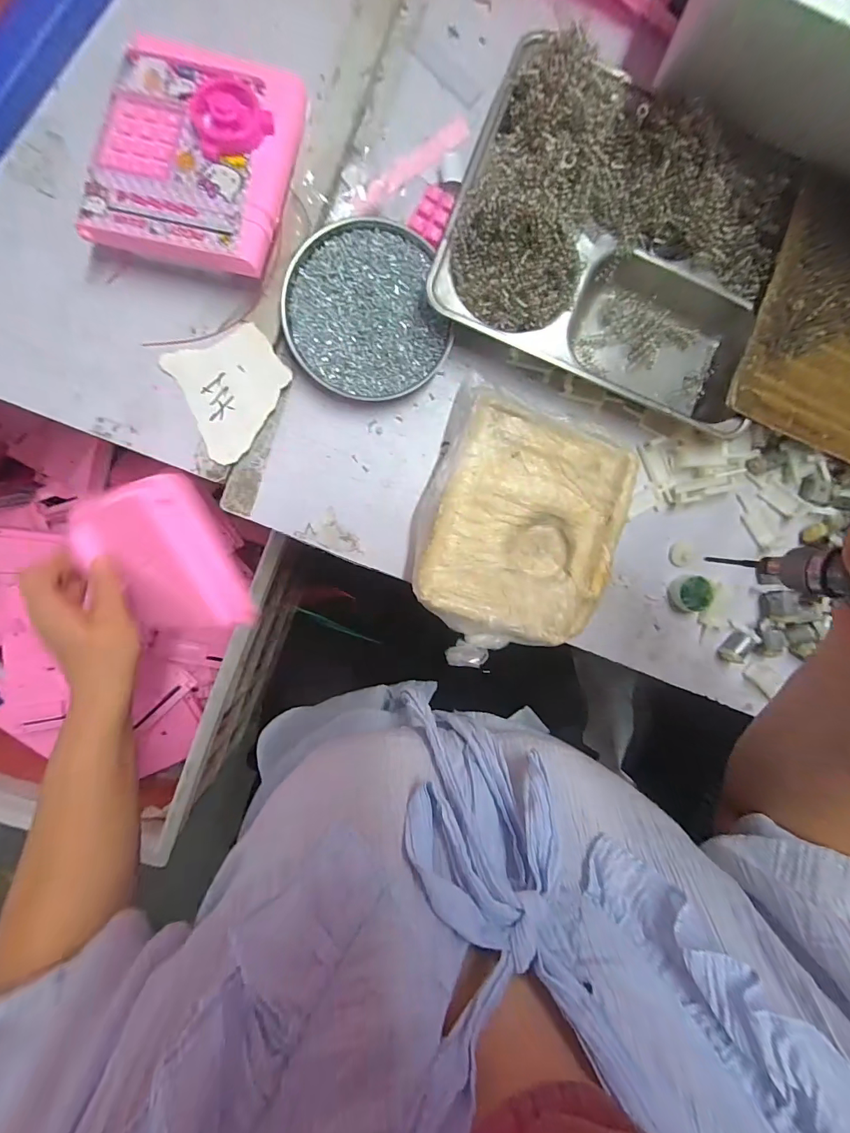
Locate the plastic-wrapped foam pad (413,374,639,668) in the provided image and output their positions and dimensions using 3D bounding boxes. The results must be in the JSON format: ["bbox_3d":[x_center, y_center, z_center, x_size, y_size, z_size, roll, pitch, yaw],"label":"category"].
[{"bbox_3d":[0.075,-0.025,0.369,0.159,0.048,0.213,18,94,-4],"label":"plastic-wrapped foam pad"}]

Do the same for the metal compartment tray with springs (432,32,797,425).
[{"bbox_3d":[0.153,-0.249,0.340,0.259,0.050,0.199,19,94,-4],"label":"metal compartment tray with springs"}]

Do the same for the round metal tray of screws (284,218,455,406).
[{"bbox_3d":[-0.049,-0.207,0.352,0.124,0.017,0.131,0,95,-3],"label":"round metal tray of screws"}]

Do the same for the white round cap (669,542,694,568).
[{"bbox_3d":[0.239,-0.011,0.401,0.024,0.004,0.022,0,95,-3],"label":"white round cap"}]

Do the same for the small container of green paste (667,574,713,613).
[{"bbox_3d":[0.245,0.027,0.393,0.033,0.015,0.034,-2,95,-3],"label":"small container of green paste"}]

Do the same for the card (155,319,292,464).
[{"bbox_3d":[-0.157,-0.147,0.358,0.087,0.009,0.093,-28,96,0],"label":"card"}]

